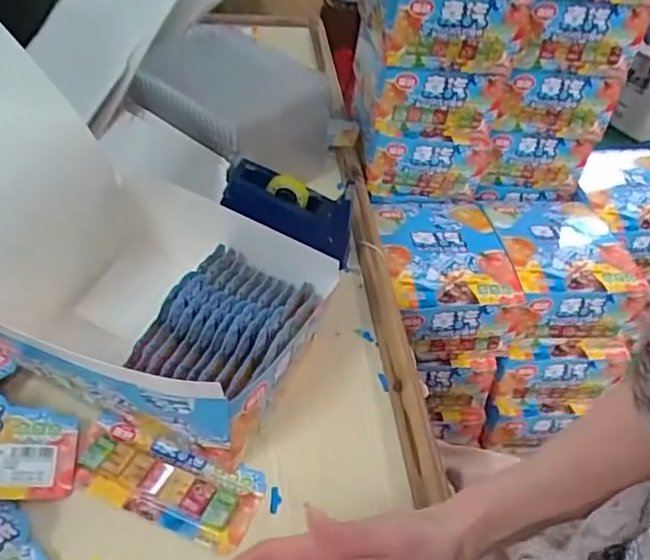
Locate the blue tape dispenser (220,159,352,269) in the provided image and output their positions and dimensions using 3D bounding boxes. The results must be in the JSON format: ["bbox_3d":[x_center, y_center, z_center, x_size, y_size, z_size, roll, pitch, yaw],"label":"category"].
[{"bbox_3d":[-0.031,-0.075,0.595,0.147,0.078,0.053,26,41,-10],"label":"blue tape dispenser"}]

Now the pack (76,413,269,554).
[{"bbox_3d":[-0.117,0.143,0.425,0.142,0.016,0.066,17,43,13],"label":"pack"}]

